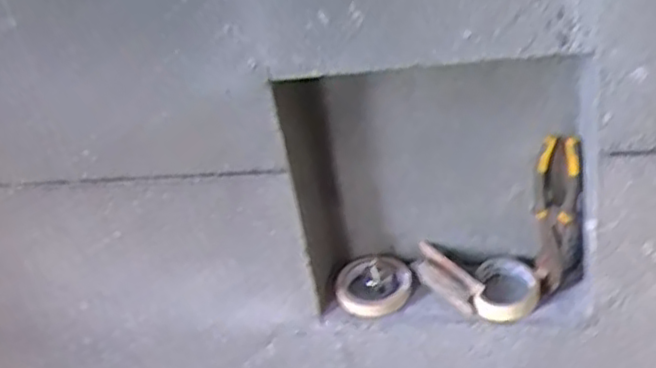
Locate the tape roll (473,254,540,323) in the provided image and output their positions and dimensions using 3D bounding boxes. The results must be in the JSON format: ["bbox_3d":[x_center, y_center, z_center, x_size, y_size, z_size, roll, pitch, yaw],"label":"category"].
[{"bbox_3d":[0.232,0.137,0.888,0.080,0.040,0.092,4,31,15],"label":"tape roll"}]

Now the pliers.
[{"bbox_3d":[0.280,0.037,0.846,0.044,0.196,0.014,2,18,13],"label":"pliers"}]

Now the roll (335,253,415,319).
[{"bbox_3d":[0.063,0.135,0.927,0.103,0.035,0.103,-3,29,2],"label":"roll"}]

